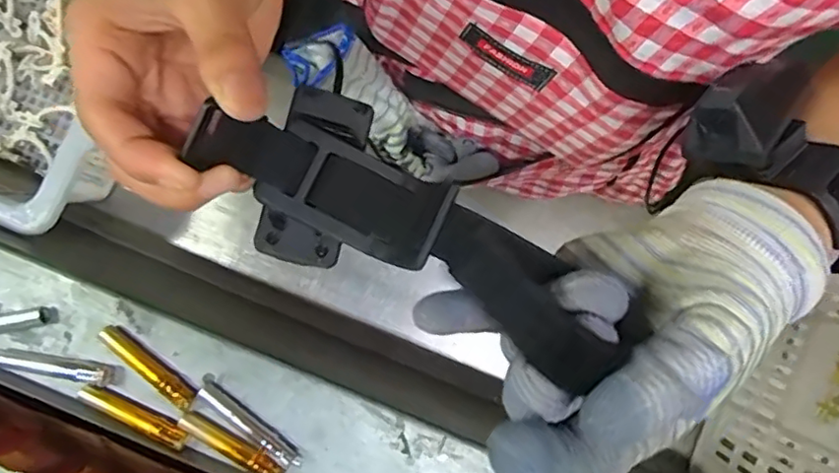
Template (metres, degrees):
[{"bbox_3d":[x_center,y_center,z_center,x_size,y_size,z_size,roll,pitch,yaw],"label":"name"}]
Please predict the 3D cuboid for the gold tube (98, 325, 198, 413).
[{"bbox_3d":[-0.210,0.100,0.451,0.087,0.014,0.017,40,82,7],"label":"gold tube"}]

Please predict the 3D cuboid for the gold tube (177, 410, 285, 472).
[{"bbox_3d":[-0.144,0.163,0.449,0.088,0.015,0.017,28,80,5],"label":"gold tube"}]

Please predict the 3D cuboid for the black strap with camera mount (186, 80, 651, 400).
[{"bbox_3d":[-0.005,-0.002,0.201,0.152,0.055,0.055,29,80,18],"label":"black strap with camera mount"}]

